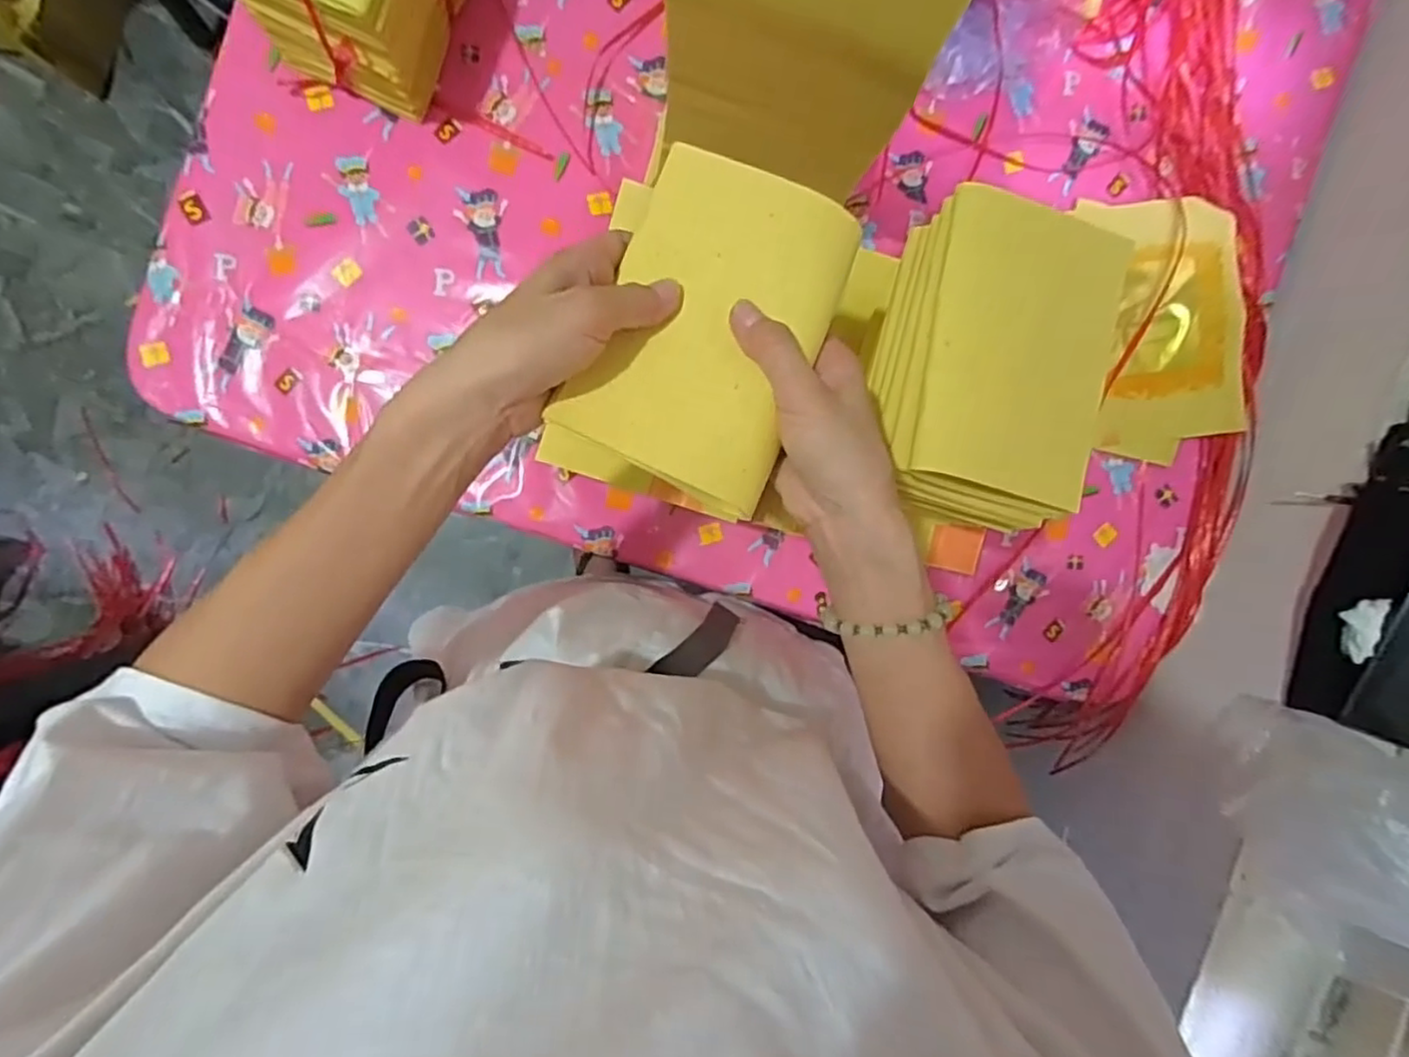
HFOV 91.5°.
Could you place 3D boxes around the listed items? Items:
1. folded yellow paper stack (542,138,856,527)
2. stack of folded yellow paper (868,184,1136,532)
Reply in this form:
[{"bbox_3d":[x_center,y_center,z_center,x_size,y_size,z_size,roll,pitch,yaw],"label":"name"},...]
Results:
[{"bbox_3d":[0.005,-0.101,0.337,0.105,0.032,0.163,22,90,-7],"label":"folded yellow paper stack"},{"bbox_3d":[0.171,-0.094,0.411,0.115,0.060,0.171,13,92,-7],"label":"stack of folded yellow paper"}]

